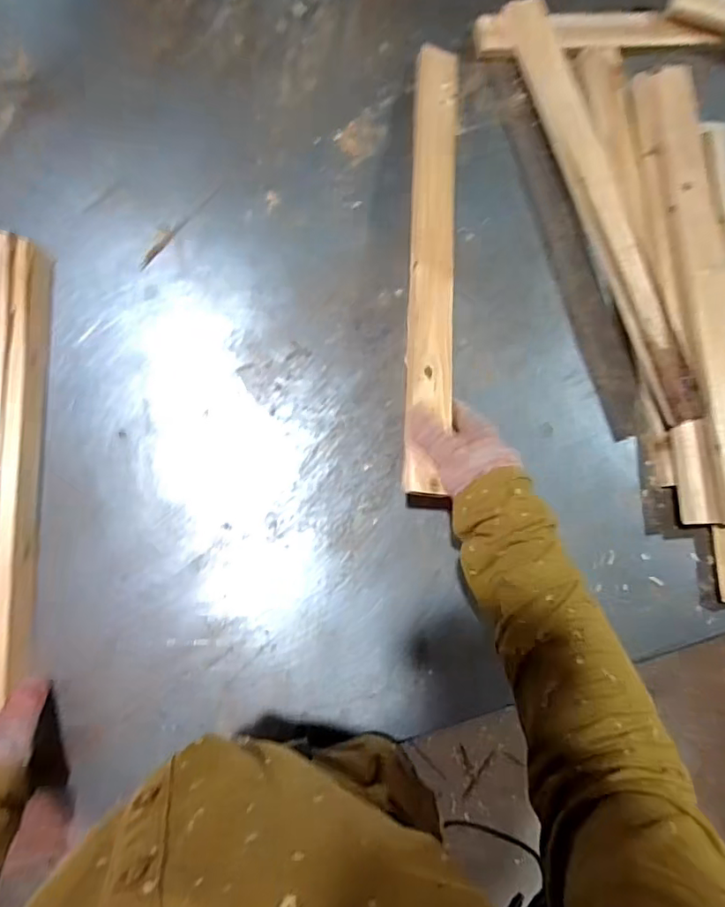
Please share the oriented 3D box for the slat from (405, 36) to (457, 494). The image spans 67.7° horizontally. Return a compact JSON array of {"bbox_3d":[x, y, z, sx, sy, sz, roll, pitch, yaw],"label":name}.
[{"bbox_3d":[0.069,-0.198,0.526,0.045,0.016,0.477,5,75,-6],"label":"slat"}]

